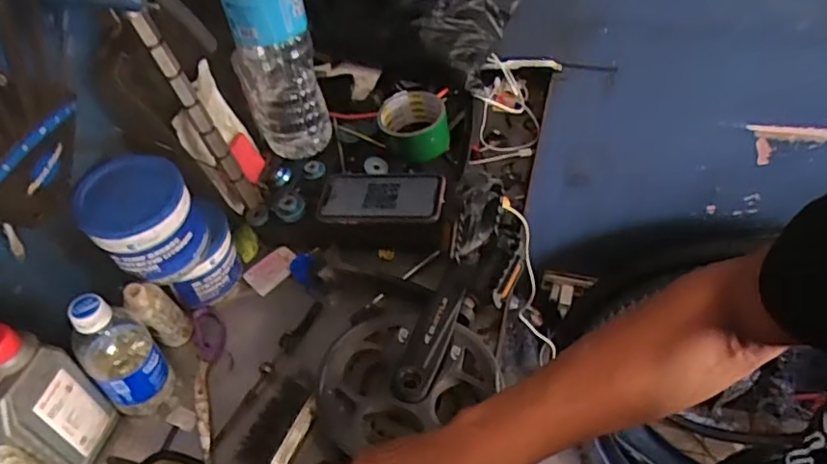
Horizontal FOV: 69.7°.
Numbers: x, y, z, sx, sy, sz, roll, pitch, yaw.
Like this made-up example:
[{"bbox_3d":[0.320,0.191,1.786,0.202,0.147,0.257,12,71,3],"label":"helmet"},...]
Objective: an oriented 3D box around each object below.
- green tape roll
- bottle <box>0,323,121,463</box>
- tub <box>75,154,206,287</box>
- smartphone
[{"bbox_3d":[0.000,-0.138,0.769,0.083,0.055,0.077,-2,49,3],"label":"green tape roll"},{"bbox_3d":[-0.336,0.155,0.531,0.047,0.175,0.080,12,51,14],"label":"bottle"},{"bbox_3d":[-0.269,-0.012,0.604,0.087,0.107,0.097,4,50,8],"label":"tub"},{"bbox_3d":[-0.038,-0.044,0.723,0.155,0.008,0.084,-2,46,13],"label":"smartphone"}]

